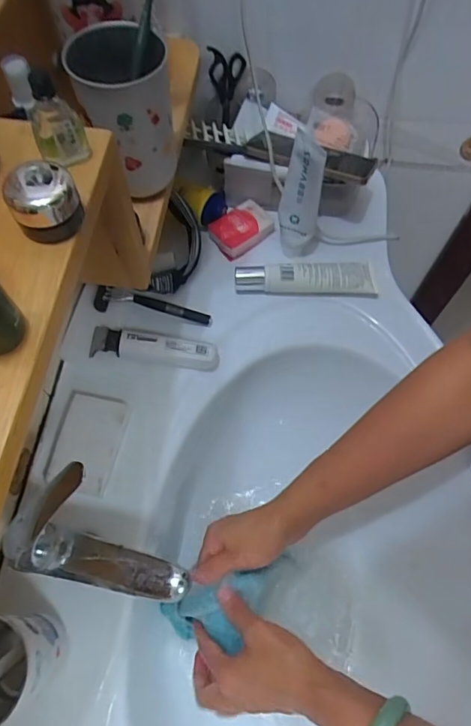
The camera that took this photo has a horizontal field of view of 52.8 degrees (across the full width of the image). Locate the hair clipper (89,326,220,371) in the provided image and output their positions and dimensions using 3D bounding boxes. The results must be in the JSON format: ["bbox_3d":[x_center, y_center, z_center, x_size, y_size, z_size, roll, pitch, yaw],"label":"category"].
[{"bbox_3d":[-0.093,-0.016,0.555,0.144,0.030,0.028,9,63,-6],"label":"hair clipper"}]

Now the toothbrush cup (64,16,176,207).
[{"bbox_3d":[-0.087,-0.206,0.388,0.069,0.120,0.083,-16,66,-8],"label":"toothbrush cup"}]

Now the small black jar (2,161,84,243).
[{"bbox_3d":[-0.100,-0.086,0.247,0.034,0.023,0.042,-23,67,-11],"label":"small black jar"}]

